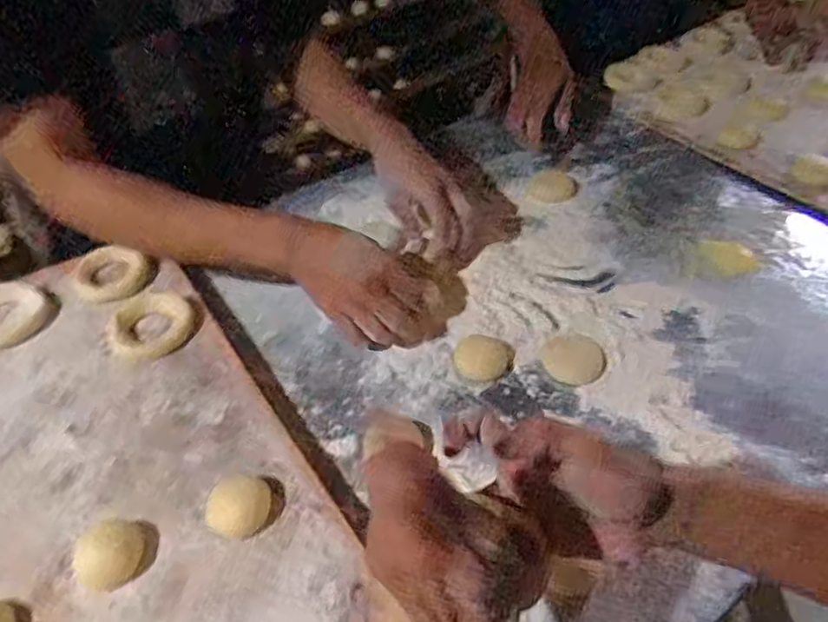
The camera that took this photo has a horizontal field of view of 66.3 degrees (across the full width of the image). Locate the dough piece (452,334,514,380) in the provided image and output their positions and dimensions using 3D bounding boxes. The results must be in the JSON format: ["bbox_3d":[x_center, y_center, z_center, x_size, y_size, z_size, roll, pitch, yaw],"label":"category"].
[{"bbox_3d":[0.068,0.043,0.620,0.056,0.014,0.049,1,47,3],"label":"dough piece"}]

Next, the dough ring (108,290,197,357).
[{"bbox_3d":[-0.253,0.013,0.612,0.078,0.018,0.067,-16,49,-12],"label":"dough ring"}]

